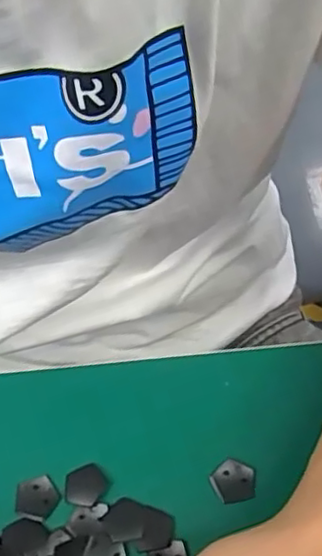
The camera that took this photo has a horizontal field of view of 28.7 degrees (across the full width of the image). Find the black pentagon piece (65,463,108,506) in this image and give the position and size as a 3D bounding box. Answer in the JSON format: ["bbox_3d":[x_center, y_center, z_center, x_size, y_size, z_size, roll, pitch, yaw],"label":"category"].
[{"bbox_3d":[-0.034,0.094,0.283,0.018,0.004,0.018,-16,60,-4],"label":"black pentagon piece"}]

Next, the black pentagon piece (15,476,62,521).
[{"bbox_3d":[-0.056,0.098,0.282,0.020,0.004,0.018,11,62,11],"label":"black pentagon piece"}]

